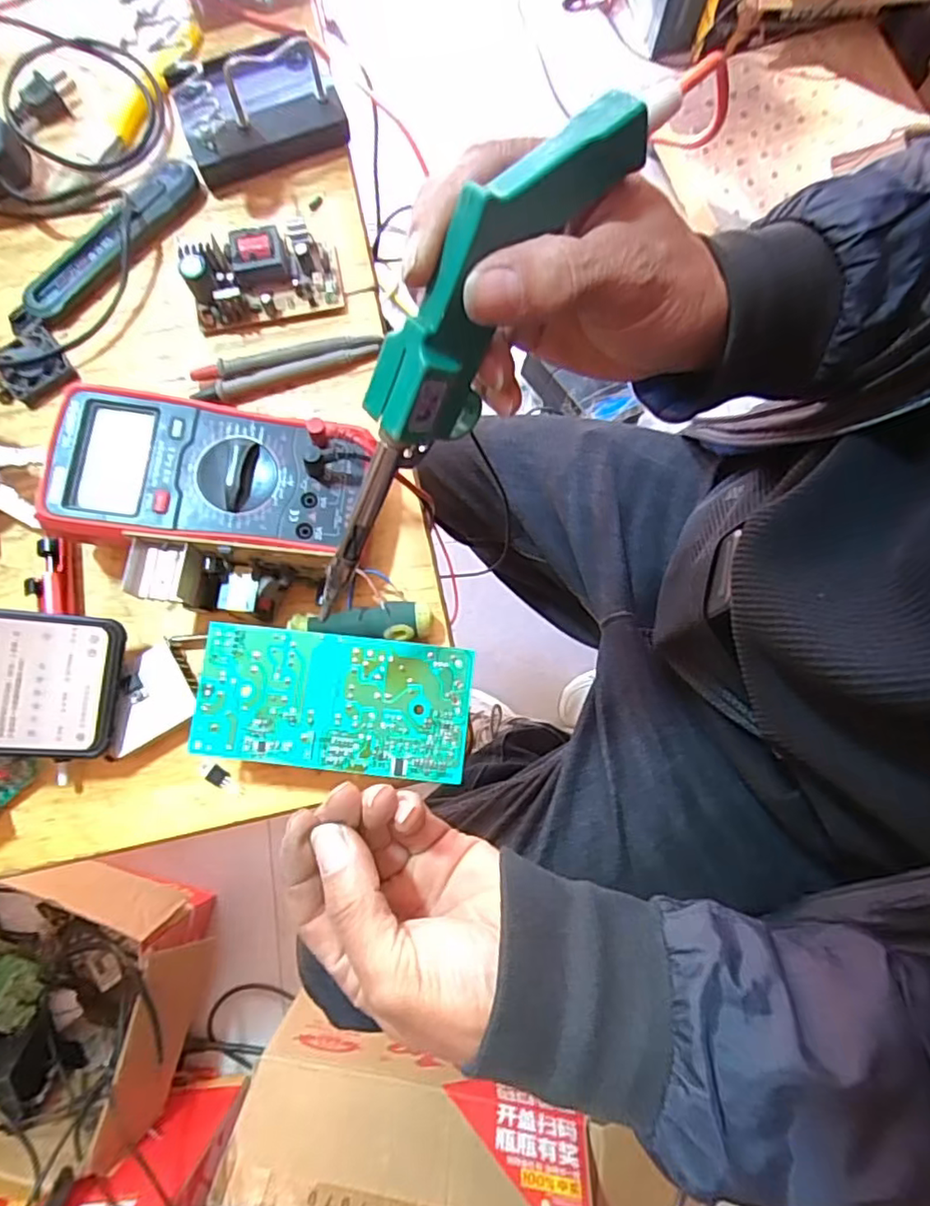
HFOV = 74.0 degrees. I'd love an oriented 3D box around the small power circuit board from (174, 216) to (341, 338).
[{"bbox_3d":[-0.136,-0.222,0.413,0.099,0.035,0.057,-14,79,-2],"label":"small power circuit board"}]

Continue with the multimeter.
[{"bbox_3d":[-0.145,-0.071,0.366,0.175,0.053,0.085,6,79,1],"label":"multimeter"}]

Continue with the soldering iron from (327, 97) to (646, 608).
[{"bbox_3d":[-0.014,-0.083,0.234,0.031,0.041,0.214,39,113,7],"label":"soldering iron"}]

